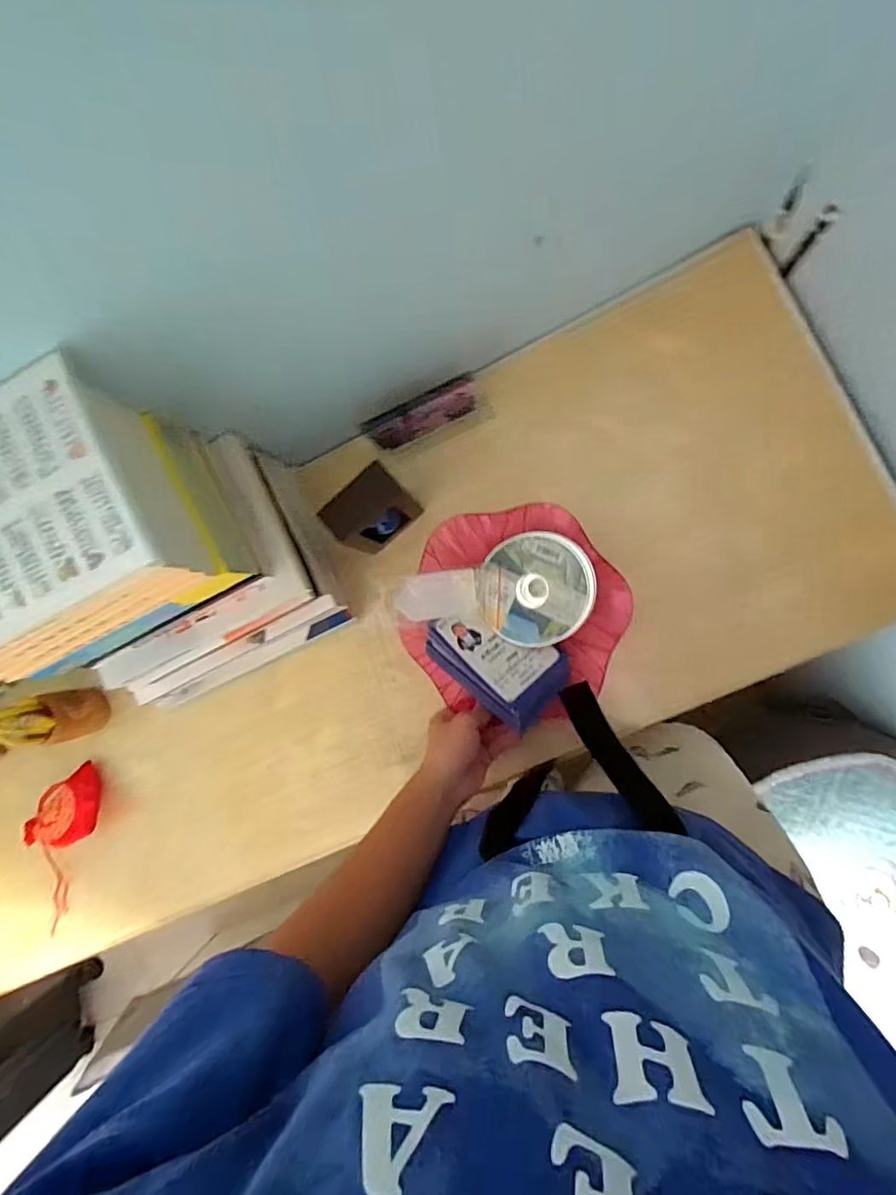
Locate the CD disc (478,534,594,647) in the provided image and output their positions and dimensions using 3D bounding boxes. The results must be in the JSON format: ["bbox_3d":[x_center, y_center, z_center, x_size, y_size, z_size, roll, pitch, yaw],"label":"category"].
[{"bbox_3d":[0.092,-0.009,0.575,0.119,0.007,0.118,0,91,18],"label":"CD disc"}]

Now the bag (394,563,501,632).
[{"bbox_3d":[0.001,0.002,0.585,0.111,0.010,0.061,-5,88,-6],"label":"bag"}]

